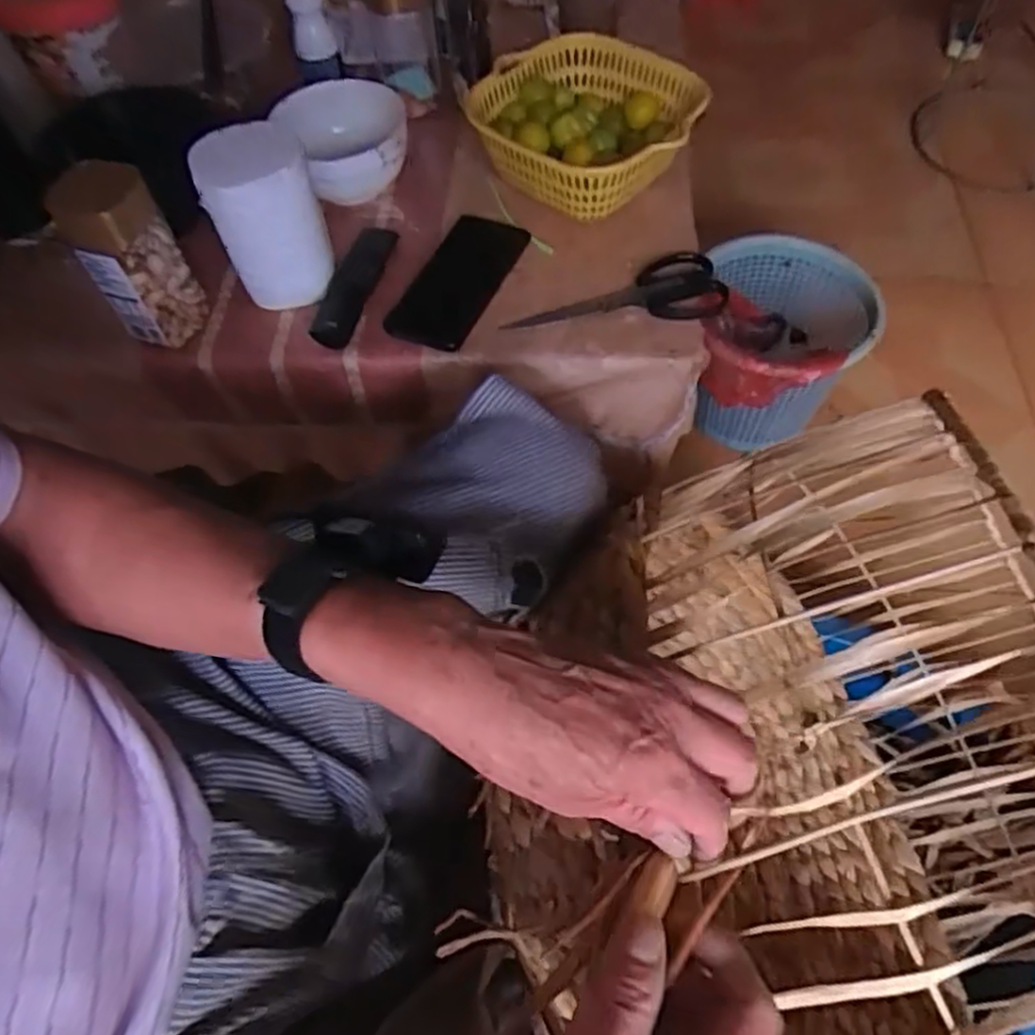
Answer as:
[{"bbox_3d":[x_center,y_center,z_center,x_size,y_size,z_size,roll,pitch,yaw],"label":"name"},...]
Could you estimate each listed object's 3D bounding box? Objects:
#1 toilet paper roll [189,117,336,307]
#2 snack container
[{"bbox_3d":[-0.220,-0.265,0.662,0.089,0.131,0.082,-20,60,-7],"label":"toilet paper roll"},{"bbox_3d":[-0.320,-0.215,0.622,0.073,0.136,0.066,-34,63,-15],"label":"snack container"}]

